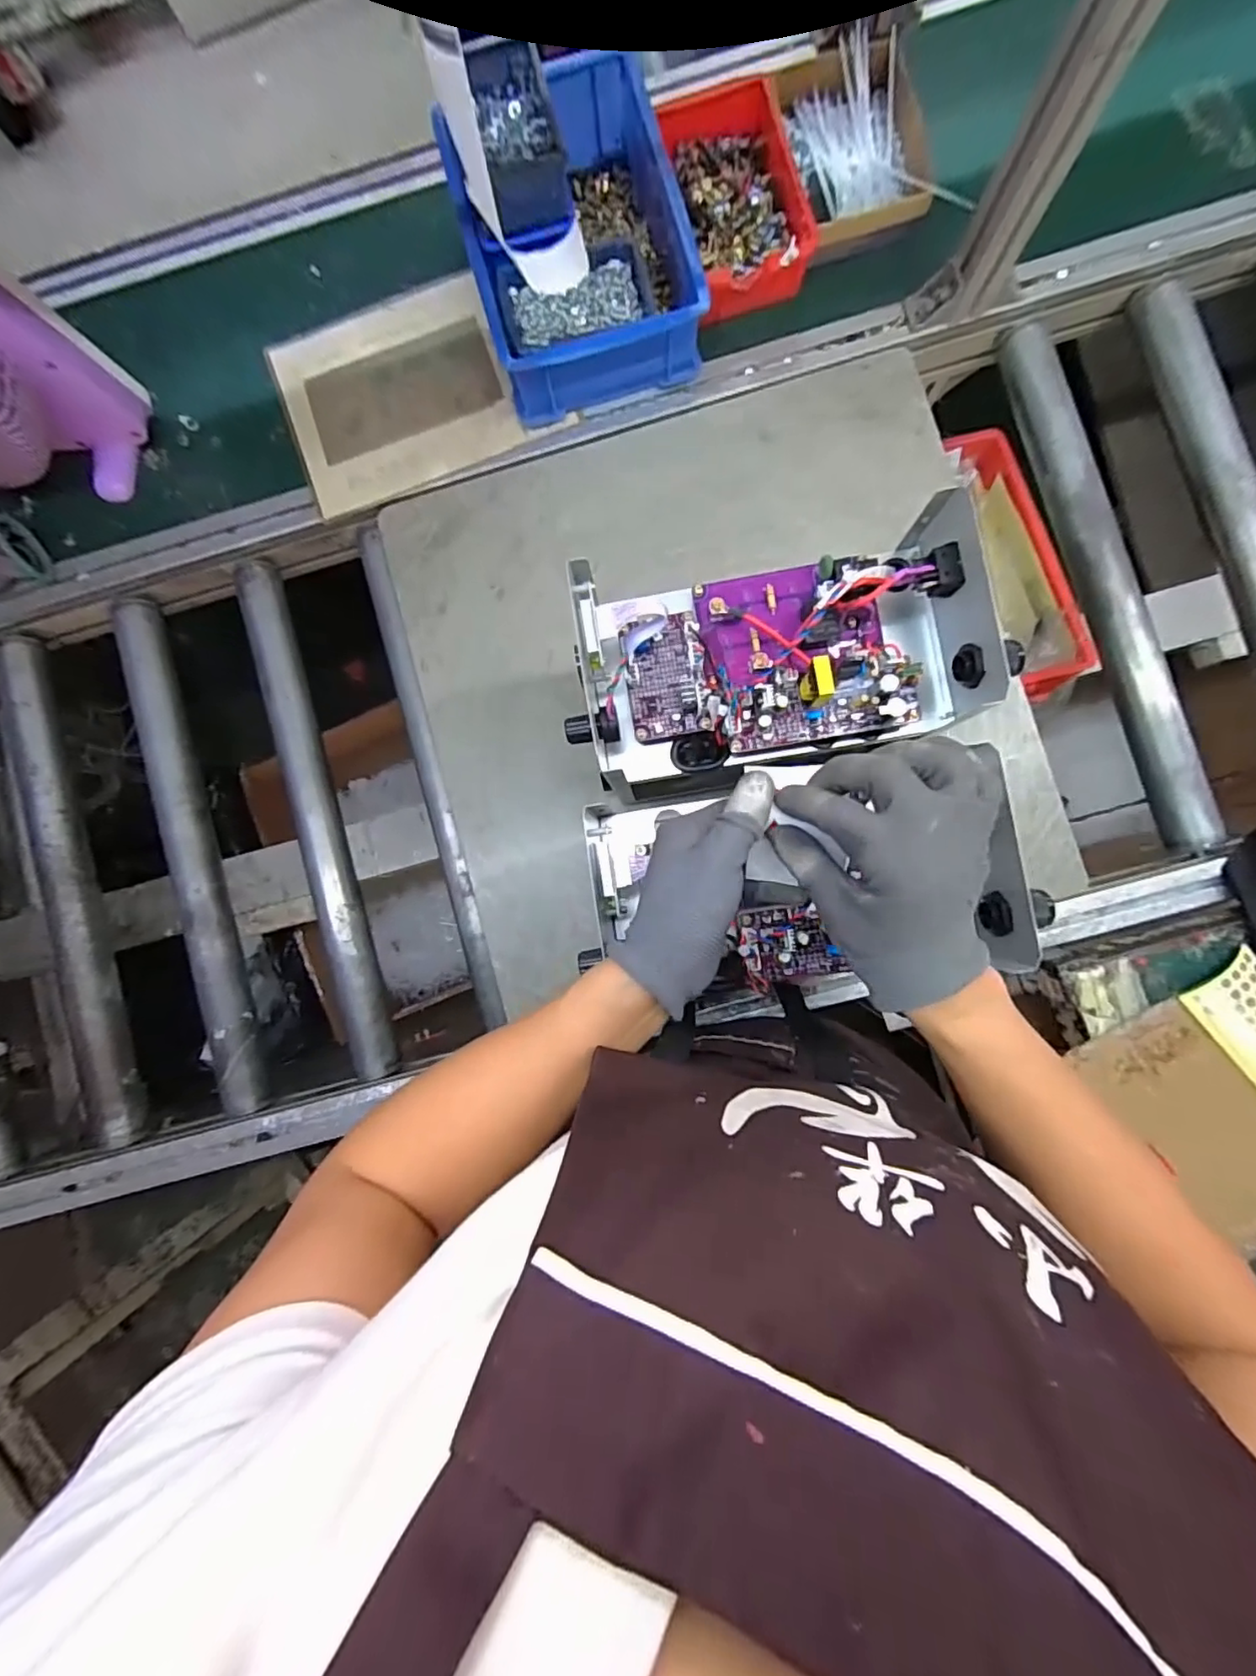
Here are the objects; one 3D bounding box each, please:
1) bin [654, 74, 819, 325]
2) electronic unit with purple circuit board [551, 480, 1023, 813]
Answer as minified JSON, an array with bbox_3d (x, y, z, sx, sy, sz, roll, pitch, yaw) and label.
[{"bbox_3d":[0.111,-0.666,0.619,0.121,0.050,0.228,-13,85,3],"label":"bin"},{"bbox_3d":[0.104,-0.136,0.448,0.296,0.088,0.154,-11,85,3],"label":"electronic unit with purple circuit board"}]

